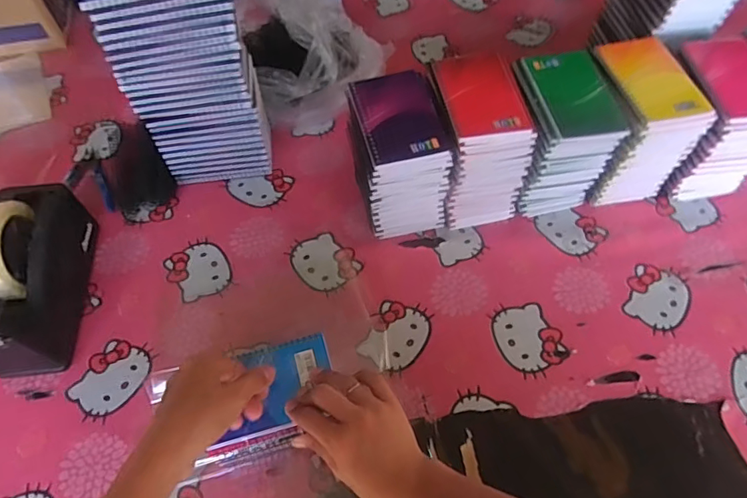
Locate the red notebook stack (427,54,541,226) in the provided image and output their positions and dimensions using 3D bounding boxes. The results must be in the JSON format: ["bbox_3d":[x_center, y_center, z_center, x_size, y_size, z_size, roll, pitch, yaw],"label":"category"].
[{"bbox_3d":[0.124,-0.130,0.624,0.094,0.159,0.137,-10,59,-5],"label":"red notebook stack"}]

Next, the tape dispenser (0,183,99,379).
[{"bbox_3d":[-0.379,0.028,0.555,0.072,0.122,0.211,-7,59,-3],"label":"tape dispenser"}]

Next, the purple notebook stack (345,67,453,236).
[{"bbox_3d":[0.030,-0.106,0.612,0.095,0.158,0.129,-12,60,-7],"label":"purple notebook stack"}]

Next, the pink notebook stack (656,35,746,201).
[{"bbox_3d":[0.421,-0.159,0.644,0.105,0.155,0.137,-9,59,-5],"label":"pink notebook stack"}]

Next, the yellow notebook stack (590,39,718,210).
[{"bbox_3d":[0.318,-0.151,0.630,0.099,0.168,0.116,-11,58,-7],"label":"yellow notebook stack"}]

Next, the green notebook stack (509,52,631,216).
[{"bbox_3d":[0.221,-0.136,0.624,0.097,0.160,0.119,-9,57,-5],"label":"green notebook stack"}]

